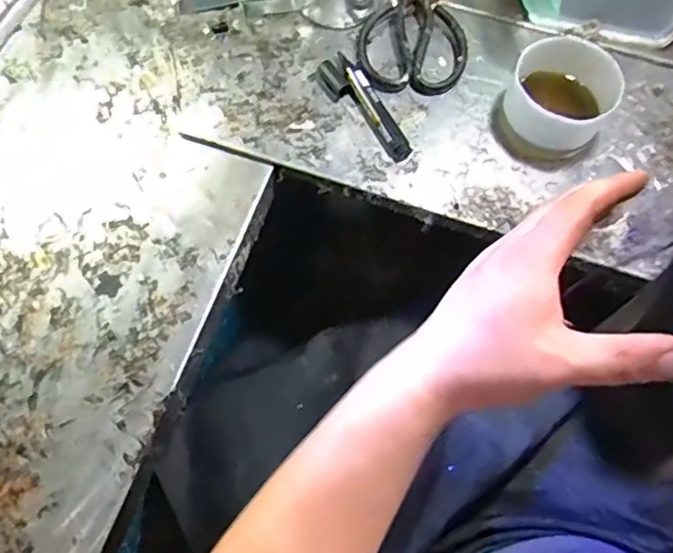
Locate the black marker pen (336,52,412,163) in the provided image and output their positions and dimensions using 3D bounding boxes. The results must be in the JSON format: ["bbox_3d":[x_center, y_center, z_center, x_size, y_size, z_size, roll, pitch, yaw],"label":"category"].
[{"bbox_3d":[0.031,-0.161,0.550,0.022,0.018,0.125,-26,70,-10],"label":"black marker pen"}]

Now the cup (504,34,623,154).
[{"bbox_3d":[0.196,-0.157,0.524,0.085,0.066,0.080,0,68,0],"label":"cup"}]

